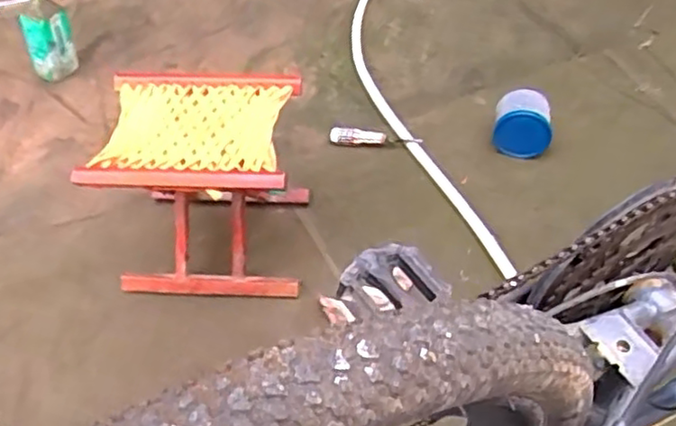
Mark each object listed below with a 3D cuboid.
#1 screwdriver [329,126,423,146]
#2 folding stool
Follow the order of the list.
[{"bbox_3d":[0.079,-0.159,1.437,0.193,0.028,0.029,7,51,8],"label":"screwdriver"},{"bbox_3d":[-0.228,-0.040,1.179,0.315,0.304,0.261,4,50,6],"label":"folding stool"}]

